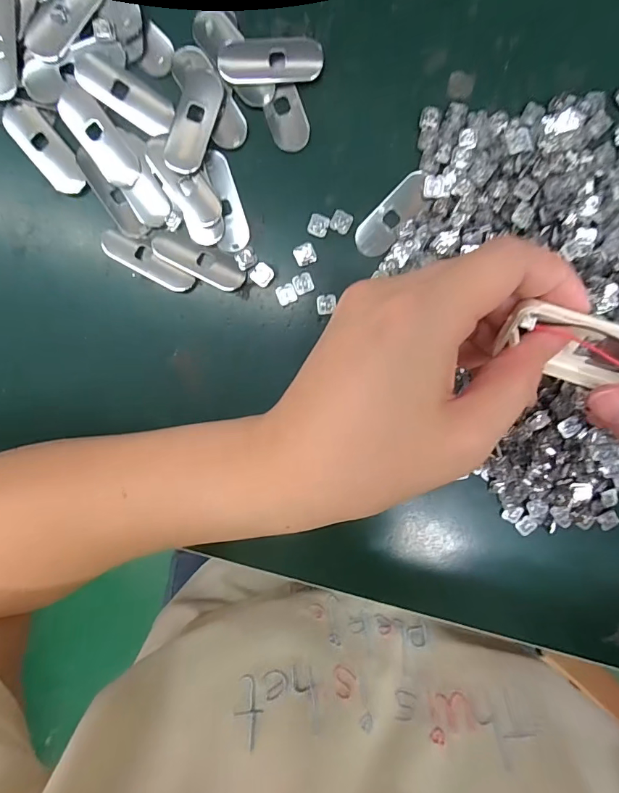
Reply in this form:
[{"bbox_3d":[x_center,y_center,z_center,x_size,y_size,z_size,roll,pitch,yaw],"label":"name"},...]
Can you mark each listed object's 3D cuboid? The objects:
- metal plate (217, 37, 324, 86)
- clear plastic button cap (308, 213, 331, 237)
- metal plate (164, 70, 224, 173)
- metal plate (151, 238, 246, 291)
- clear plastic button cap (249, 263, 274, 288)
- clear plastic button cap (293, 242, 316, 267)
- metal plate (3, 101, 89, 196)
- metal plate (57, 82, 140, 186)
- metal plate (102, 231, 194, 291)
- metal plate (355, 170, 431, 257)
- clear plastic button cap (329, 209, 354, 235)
[{"bbox_3d":[-0.019,-0.165,0.206,0.050,0.004,0.020,-3,98,1],"label":"metal plate"},{"bbox_3d":[0.005,-0.089,0.218,0.010,0.004,0.011,18,97,-2],"label":"clear plastic button cap"},{"bbox_3d":[-0.057,-0.136,0.209,0.019,0.004,0.049,19,97,-2],"label":"metal plate"},{"bbox_3d":[-0.057,-0.072,0.220,0.049,0.004,0.018,27,97,-3],"label":"metal plate"},{"bbox_3d":[-0.025,-0.064,0.221,0.010,0.004,0.011,41,96,-5],"label":"clear plastic button cap"},{"bbox_3d":[-0.002,-0.075,0.219,0.011,0.004,0.011,-25,97,3],"label":"clear plastic button cap"},{"bbox_3d":[-0.135,-0.127,0.214,0.019,0.006,0.047,-36,96,5],"label":"metal plate"},{"bbox_3d":[-0.106,-0.131,0.208,0.018,0.004,0.051,-35,96,5],"label":"metal plate"},{"bbox_3d":[-0.085,-0.071,0.219,0.051,0.004,0.014,31,97,-4],"label":"metal plate"},{"bbox_3d":[0.044,-0.093,0.217,0.019,0.004,0.046,44,96,-5],"label":"metal plate"},{"bbox_3d":[0.017,-0.091,0.217,0.010,0.004,0.011,25,97,-3],"label":"clear plastic button cap"}]

